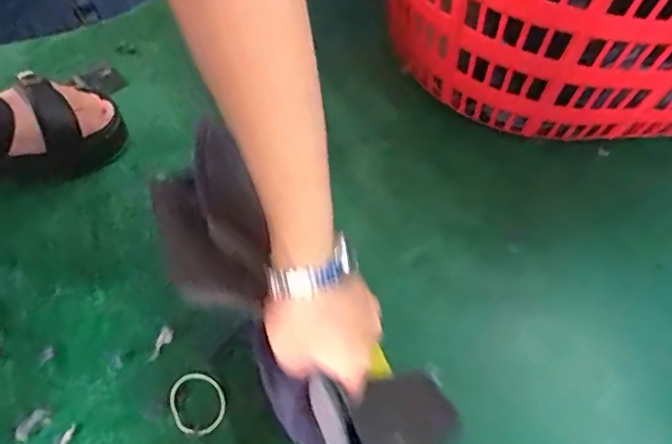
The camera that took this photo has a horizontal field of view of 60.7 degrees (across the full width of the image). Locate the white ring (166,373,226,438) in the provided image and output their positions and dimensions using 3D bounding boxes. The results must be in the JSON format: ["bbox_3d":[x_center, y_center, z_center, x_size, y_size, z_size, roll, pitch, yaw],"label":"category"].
[{"bbox_3d":[-0.108,0.141,0.445,0.048,0.004,0.042,34,62,19],"label":"white ring"}]

